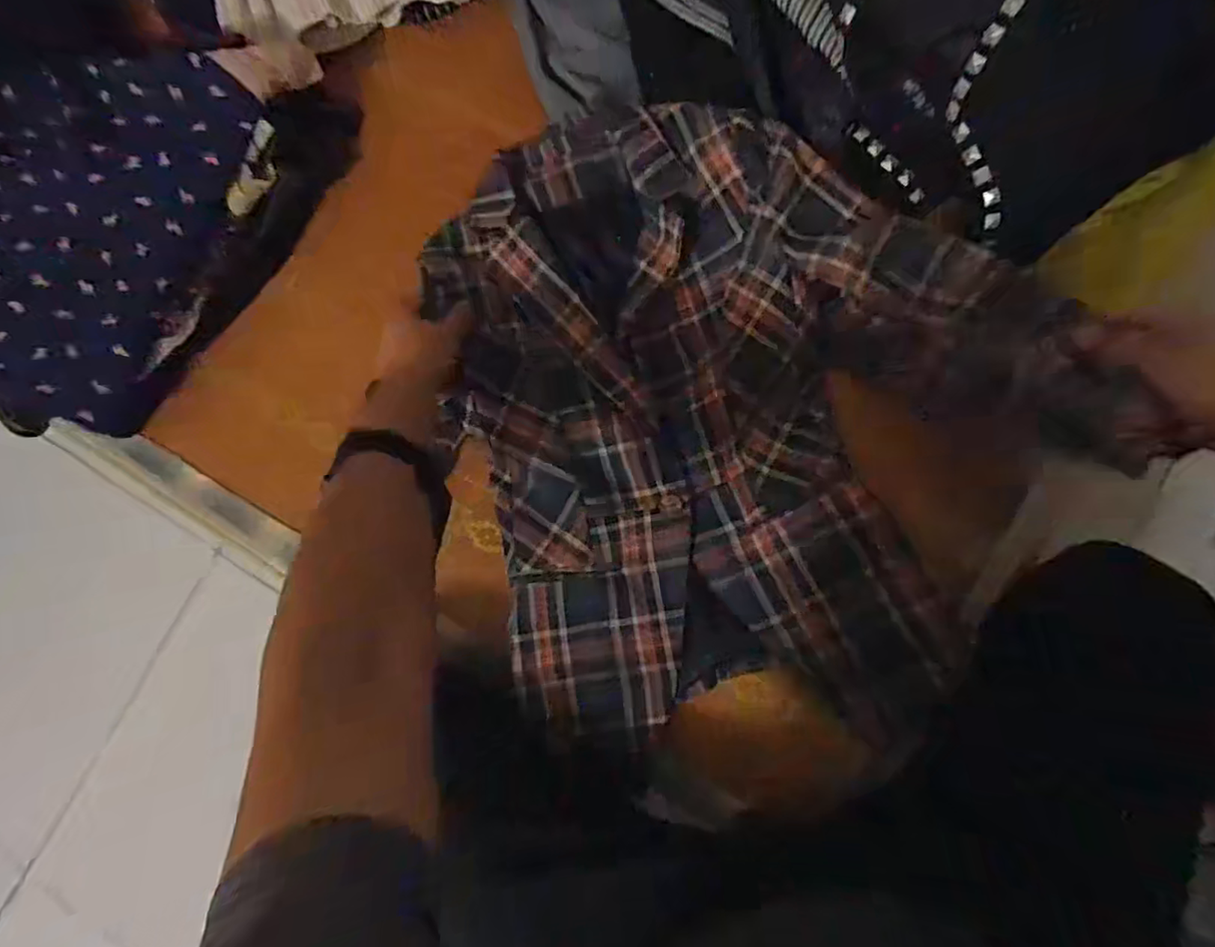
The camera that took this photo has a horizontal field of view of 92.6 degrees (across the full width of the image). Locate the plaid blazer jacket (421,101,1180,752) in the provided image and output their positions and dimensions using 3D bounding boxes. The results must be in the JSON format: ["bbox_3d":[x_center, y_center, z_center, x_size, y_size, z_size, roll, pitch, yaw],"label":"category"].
[{"bbox_3d":[0.110,-0.071,0.529,0.506,0.119,0.618,-18,83,3],"label":"plaid blazer jacket"}]

